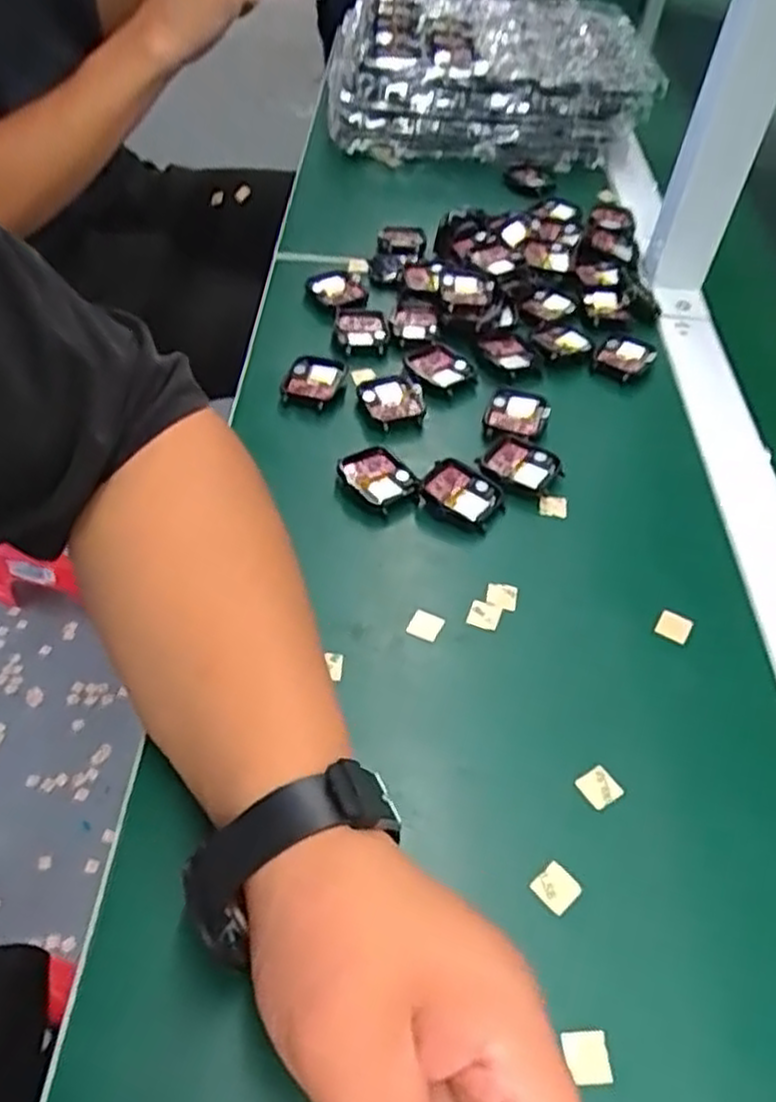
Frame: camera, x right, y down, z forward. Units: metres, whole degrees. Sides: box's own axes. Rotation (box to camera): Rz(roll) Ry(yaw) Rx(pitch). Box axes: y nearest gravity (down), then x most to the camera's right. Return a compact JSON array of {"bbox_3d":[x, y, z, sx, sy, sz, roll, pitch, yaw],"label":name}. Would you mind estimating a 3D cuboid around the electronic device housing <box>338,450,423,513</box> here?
[{"bbox_3d":[-0.006,-0.041,0.449,0.036,0.012,0.043,-28,58,-26],"label":"electronic device housing"}]

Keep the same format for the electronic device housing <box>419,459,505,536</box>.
[{"bbox_3d":[0.042,-0.032,0.441,0.045,0.012,0.037,30,53,19],"label":"electronic device housing"}]

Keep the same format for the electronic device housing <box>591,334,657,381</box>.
[{"bbox_3d":[0.166,-0.137,0.539,0.036,0.007,0.043,33,54,21],"label":"electronic device housing"}]

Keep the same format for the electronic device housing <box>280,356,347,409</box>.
[{"bbox_3d":[-0.048,-0.111,0.504,0.035,0.009,0.045,16,50,7],"label":"electronic device housing"}]

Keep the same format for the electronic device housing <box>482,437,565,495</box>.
[{"bbox_3d":[0.080,-0.050,0.460,0.045,0.008,0.036,20,51,11],"label":"electronic device housing"}]

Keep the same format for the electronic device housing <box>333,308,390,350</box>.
[{"bbox_3d":[-0.018,-0.157,0.546,0.037,0.009,0.041,-3,50,-8],"label":"electronic device housing"}]

